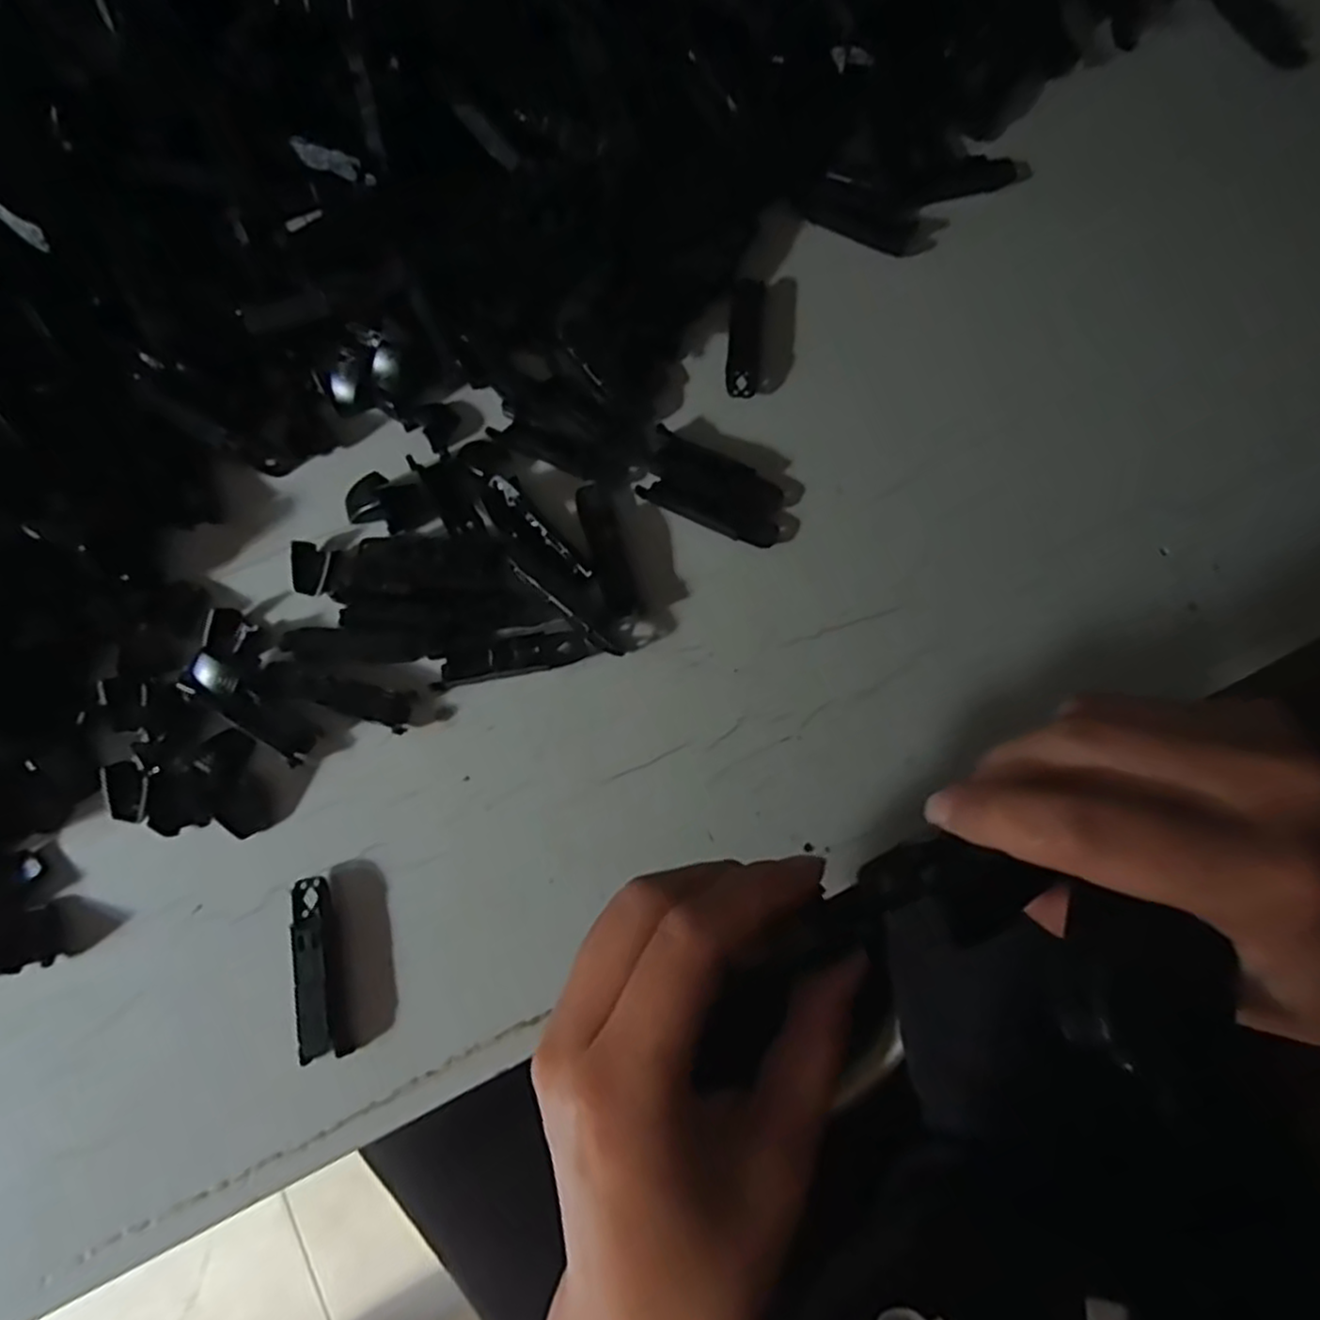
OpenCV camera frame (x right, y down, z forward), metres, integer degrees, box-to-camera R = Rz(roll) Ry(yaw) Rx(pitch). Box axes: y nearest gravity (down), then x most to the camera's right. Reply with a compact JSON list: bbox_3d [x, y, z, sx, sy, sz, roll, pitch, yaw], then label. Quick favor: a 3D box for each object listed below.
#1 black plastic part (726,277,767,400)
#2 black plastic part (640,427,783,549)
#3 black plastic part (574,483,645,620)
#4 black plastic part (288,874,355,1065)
[{"bbox_3d":[0.041,-0.155,0.354,0.017,0.007,0.063,5,75,0],"label":"black plastic part"},{"bbox_3d":[0.025,-0.076,0.332,0.065,0.009,0.032,27,76,5],"label":"black plastic part"},{"bbox_3d":[-0.023,-0.049,0.326,0.016,0.005,0.062,-20,77,-6],"label":"black plastic part"},{"bbox_3d":[-0.129,0.115,0.278,0.016,0.010,0.064,-11,76,-4],"label":"black plastic part"}]

